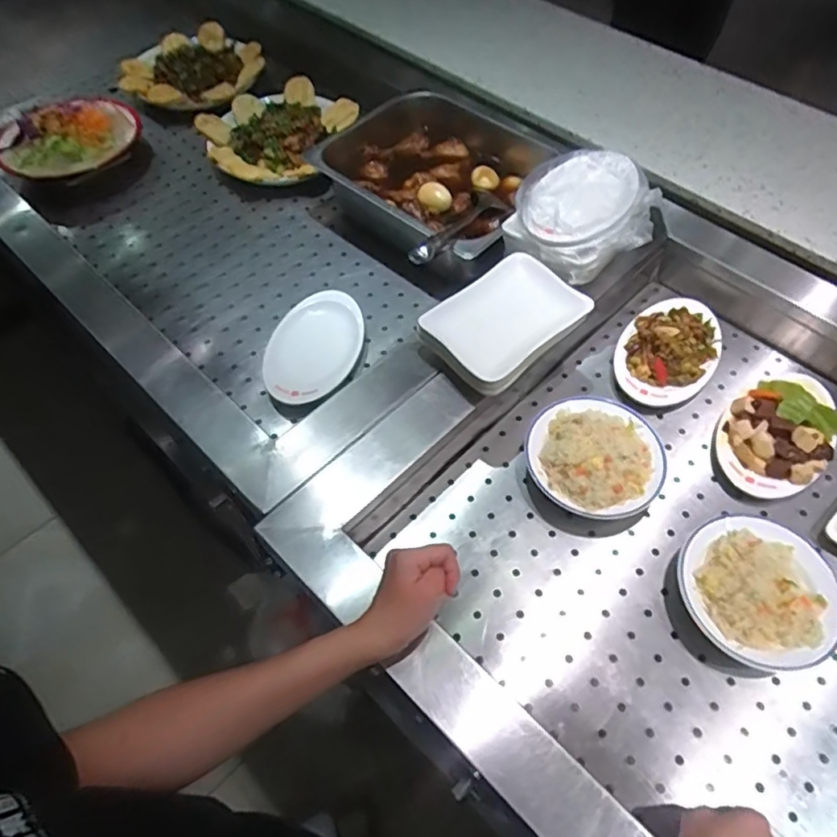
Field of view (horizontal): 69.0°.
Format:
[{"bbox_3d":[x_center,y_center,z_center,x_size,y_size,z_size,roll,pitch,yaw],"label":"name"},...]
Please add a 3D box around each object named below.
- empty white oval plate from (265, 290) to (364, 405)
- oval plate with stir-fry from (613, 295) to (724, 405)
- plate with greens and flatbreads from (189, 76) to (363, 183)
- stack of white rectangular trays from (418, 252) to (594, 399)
[{"bbox_3d":[-0.132,-0.095,0.789,0.115,0.020,0.183,10,59,9],"label":"empty white oval plate"},{"bbox_3d":[0.316,-0.091,0.760,0.110,0.033,0.183,24,62,17],"label":"oval plate with stir-fry"},{"bbox_3d":[-0.241,-0.499,1.054,0.238,0.072,0.247,-1,58,2],"label":"plate with greens and flatbreads"},{"bbox_3d":[0.096,-0.108,0.686,0.169,0.051,0.120,-38,64,-19],"label":"stack of white rectangular trays"}]

